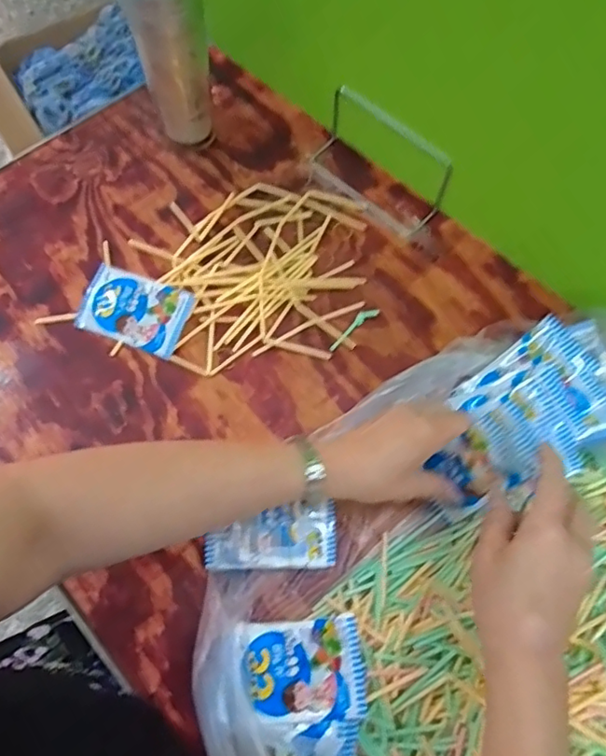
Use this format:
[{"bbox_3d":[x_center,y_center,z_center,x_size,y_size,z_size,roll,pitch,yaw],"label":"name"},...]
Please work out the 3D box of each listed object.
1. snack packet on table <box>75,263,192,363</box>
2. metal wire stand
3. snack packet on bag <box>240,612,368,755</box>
[{"bbox_3d":[-0.165,-0.067,0.551,0.104,0.017,0.068,18,70,7],"label":"snack packet on table"},{"bbox_3d":[0.073,-0.225,0.587,0.156,0.073,0.056,43,74,14],"label":"metal wire stand"},{"bbox_3d":[0.001,0.235,0.425,0.088,0.034,0.095,-5,69,-2],"label":"snack packet on bag"}]

